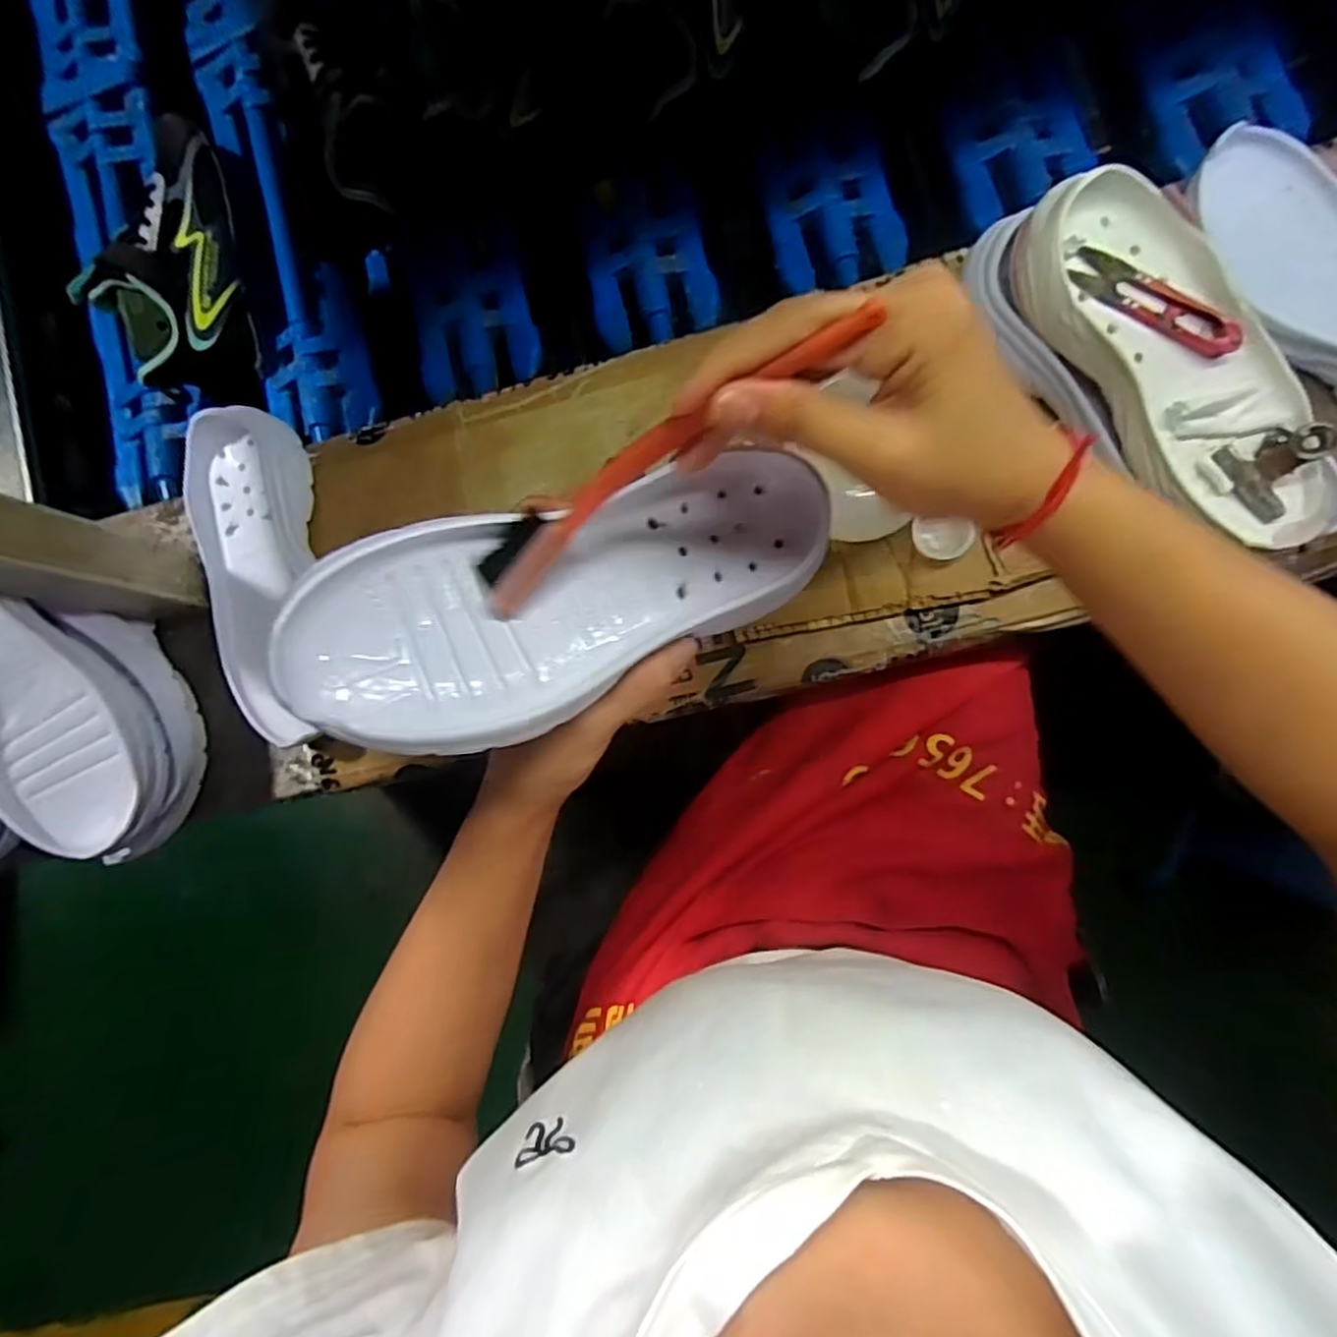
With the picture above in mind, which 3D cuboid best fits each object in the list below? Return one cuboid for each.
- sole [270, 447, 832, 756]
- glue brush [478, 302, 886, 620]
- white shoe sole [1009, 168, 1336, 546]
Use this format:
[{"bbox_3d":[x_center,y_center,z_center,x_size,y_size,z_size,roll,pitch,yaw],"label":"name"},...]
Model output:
[{"bbox_3d":[-0.030,-0.033,0.278,0.227,0.028,0.083,-22,83,-22],"label":"sole"},{"bbox_3d":[-0.006,-0.069,0.239,0.165,0.011,0.028,-28,83,26],"label":"glue brush"},{"bbox_3d":[0.284,-0.164,0.371,0.096,0.052,0.229,-34,83,2],"label":"white shoe sole"}]

